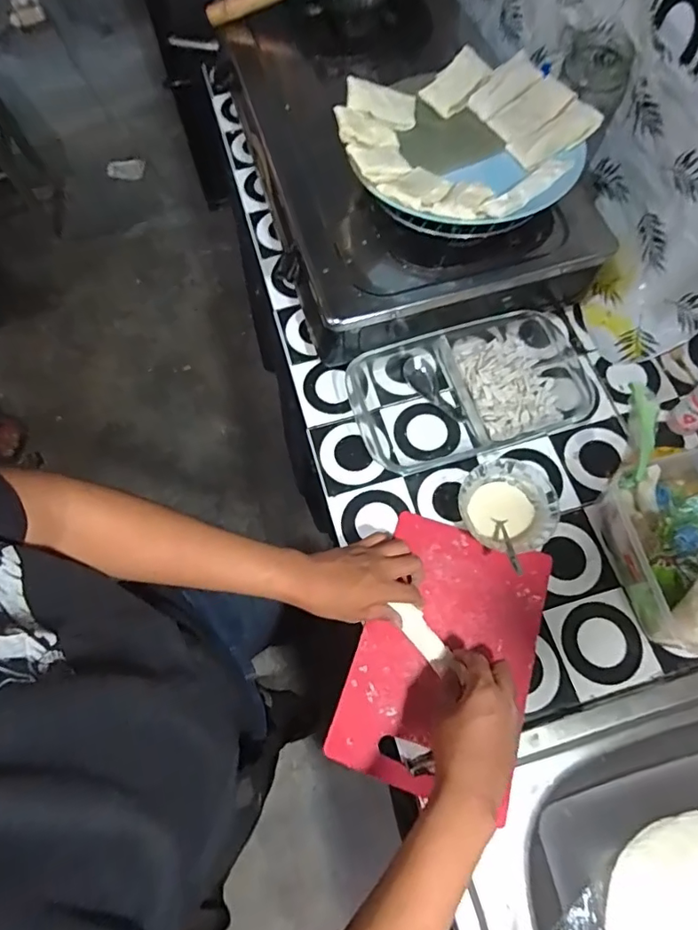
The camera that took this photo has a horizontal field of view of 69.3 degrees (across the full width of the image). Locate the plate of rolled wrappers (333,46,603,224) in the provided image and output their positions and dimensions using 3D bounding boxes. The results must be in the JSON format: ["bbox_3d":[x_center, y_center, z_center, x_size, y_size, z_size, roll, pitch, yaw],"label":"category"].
[{"bbox_3d":[0.137,-0.389,0.608,0.275,0.044,0.270,0,68,1],"label":"plate of rolled wrappers"}]

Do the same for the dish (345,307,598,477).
[{"bbox_3d":[0.168,-0.099,0.662,0.313,0.044,0.179,-16,69,-5],"label":"dish"}]

